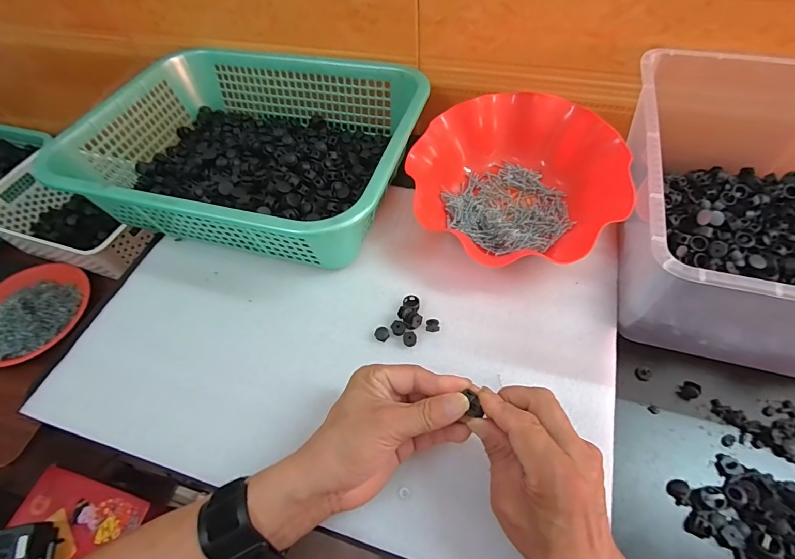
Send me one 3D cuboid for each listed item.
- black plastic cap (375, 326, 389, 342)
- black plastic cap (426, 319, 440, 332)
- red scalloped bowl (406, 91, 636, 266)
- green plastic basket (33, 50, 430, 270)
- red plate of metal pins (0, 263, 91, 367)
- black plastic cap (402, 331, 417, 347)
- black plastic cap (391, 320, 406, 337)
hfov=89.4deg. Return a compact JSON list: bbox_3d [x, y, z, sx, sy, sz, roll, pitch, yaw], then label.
[{"bbox_3d":[-0.015,0.054,0.393,0.013,0.007,0.013,-2,59,3],"label":"black plastic cap"},{"bbox_3d":[0.035,0.045,0.396,0.013,0.008,0.012,-2,59,3],"label":"black plastic cap"},{"bbox_3d":[0.127,-0.114,0.451,0.206,0.070,0.211,-2,58,3],"label":"red scalloped bowl"},{"bbox_3d":[-0.172,-0.168,0.489,0.385,0.098,0.296,13,60,12],"label":"green plastic basket"},{"bbox_3d":[-0.622,0.047,0.663,0.176,0.053,0.186,-2,58,3],"label":"red plate of metal pins"},{"bbox_3d":[0.012,0.058,0.393,0.013,0.010,0.014,-2,59,3],"label":"black plastic cap"},{"bbox_3d":[0.001,0.048,0.395,0.013,0.008,0.014,-2,59,3],"label":"black plastic cap"}]

